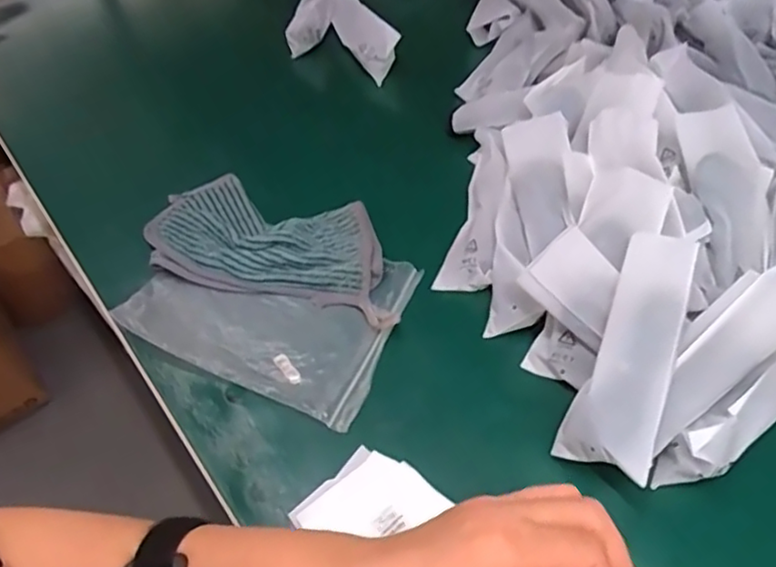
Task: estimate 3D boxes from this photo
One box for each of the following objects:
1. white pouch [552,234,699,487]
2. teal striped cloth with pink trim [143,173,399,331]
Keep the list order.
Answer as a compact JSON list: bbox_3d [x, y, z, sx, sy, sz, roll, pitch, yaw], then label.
[{"bbox_3d":[0.155,0.040,0.400,0.050,0.027,0.156,18,74,19],"label":"white pouch"},{"bbox_3d":[-0.092,-0.035,0.534,0.230,0.029,0.106,13,54,16],"label":"teal striped cloth with pink trim"}]

